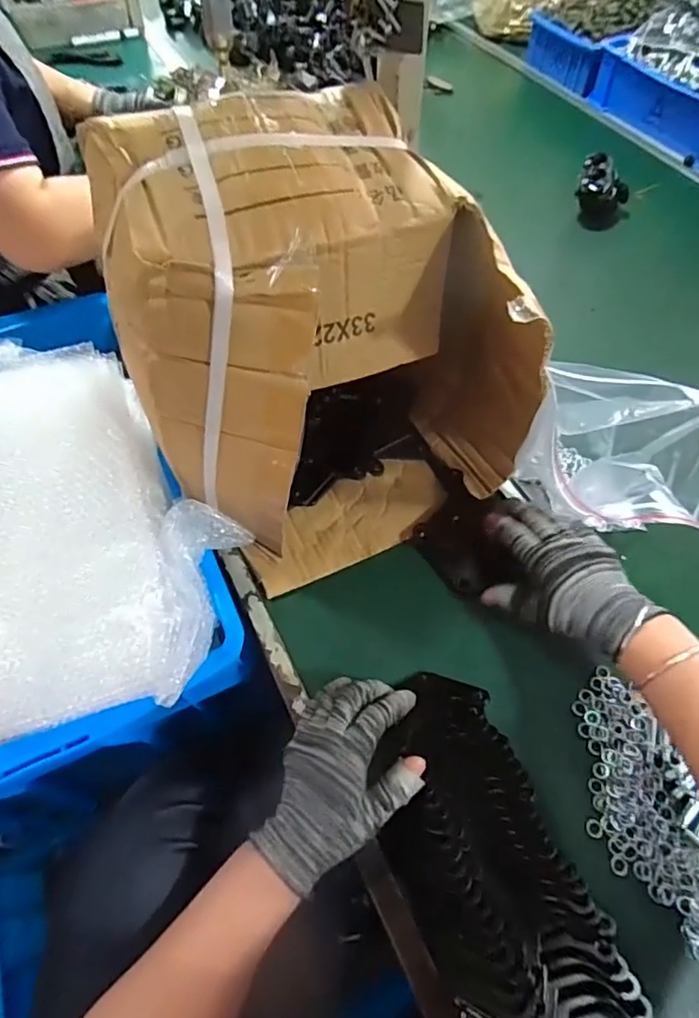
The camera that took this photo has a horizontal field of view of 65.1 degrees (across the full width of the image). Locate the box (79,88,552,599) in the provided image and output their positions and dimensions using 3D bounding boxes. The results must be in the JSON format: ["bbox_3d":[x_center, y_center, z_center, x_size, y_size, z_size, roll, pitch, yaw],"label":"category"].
[{"bbox_3d":[-0.006,-0.129,0.473,0.307,0.310,0.219,-16,59,-11],"label":"box"}]

